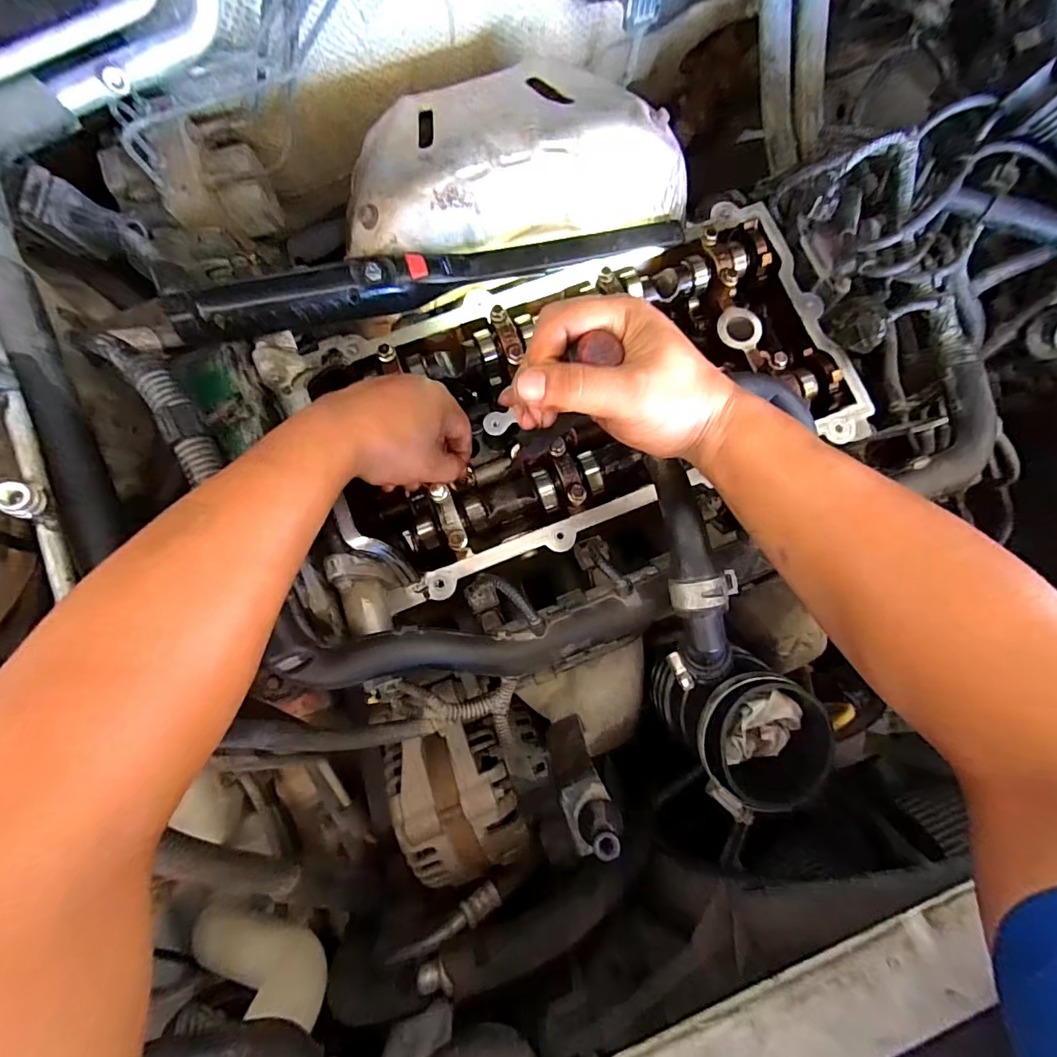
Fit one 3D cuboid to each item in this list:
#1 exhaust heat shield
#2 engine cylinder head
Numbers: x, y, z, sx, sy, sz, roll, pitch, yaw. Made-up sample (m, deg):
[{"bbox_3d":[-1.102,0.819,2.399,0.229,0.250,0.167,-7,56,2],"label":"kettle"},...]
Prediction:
[{"bbox_3d":[-0.012,-0.294,0.381,0.269,0.067,0.145,-18,89,-5],"label":"exhaust heat shield"},{"bbox_3d":[0.045,-0.109,0.375,0.421,0.103,0.219,-21,89,-5],"label":"engine cylinder head"}]

